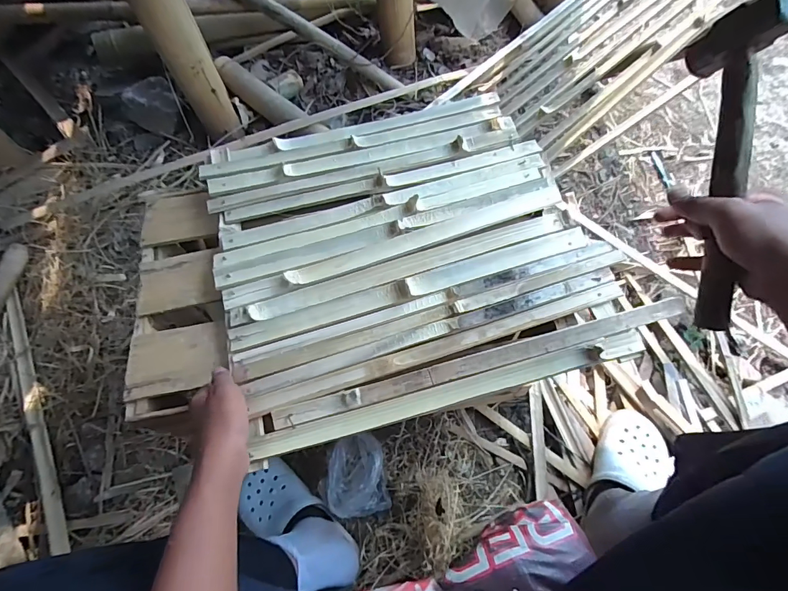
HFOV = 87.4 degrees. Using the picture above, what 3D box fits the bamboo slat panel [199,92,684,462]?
[{"bbox_3d":[0.012,-0.082,0.583,0.505,0.032,0.474,-13,66,-7],"label":"bamboo slat panel"}]

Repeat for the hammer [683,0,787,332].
[{"bbox_3d":[0.293,-0.104,0.360,0.031,0.074,0.270,-2,97,-2],"label":"hammer"}]

